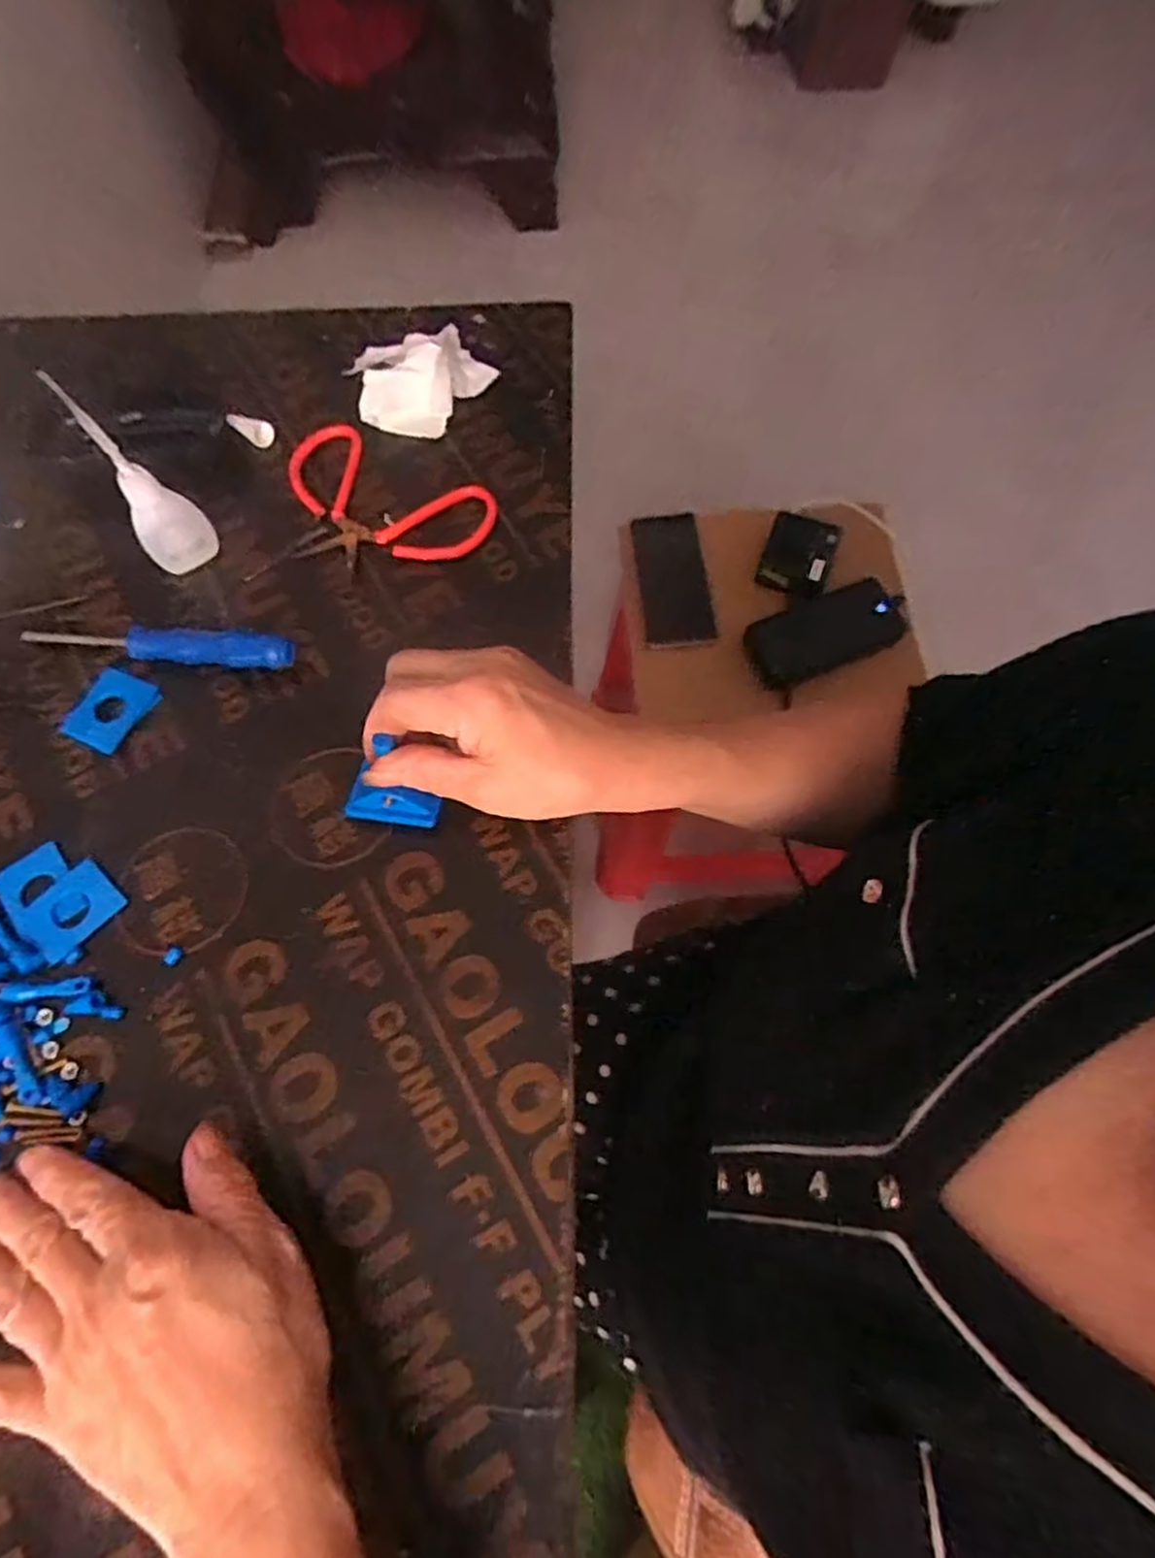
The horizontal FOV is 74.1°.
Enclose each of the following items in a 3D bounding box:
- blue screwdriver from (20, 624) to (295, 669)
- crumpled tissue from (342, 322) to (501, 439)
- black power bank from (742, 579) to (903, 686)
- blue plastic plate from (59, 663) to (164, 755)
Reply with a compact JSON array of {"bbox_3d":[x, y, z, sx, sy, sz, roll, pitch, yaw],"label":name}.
[{"bbox_3d":[-0.222,-0.072,0.406,0.149,0.019,0.017,8,68,4],"label":"blue screwdriver"},{"bbox_3d":[-0.100,-0.251,0.463,0.069,0.033,0.081,31,72,13],"label":"crumpled tissue"},{"bbox_3d":[0.246,-0.147,0.770,0.155,0.011,0.078,-20,69,-7],"label":"black power bank"},{"bbox_3d":[-0.244,-0.037,0.399,0.037,0.004,0.043,29,71,12],"label":"blue plastic plate"}]

